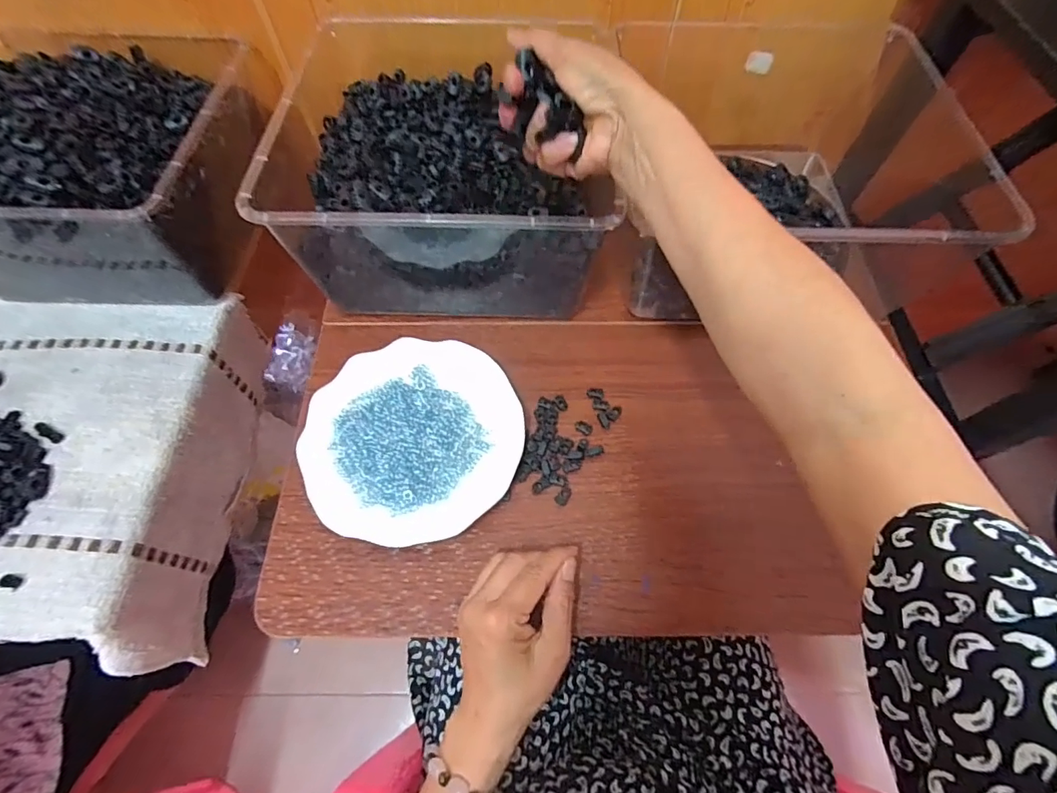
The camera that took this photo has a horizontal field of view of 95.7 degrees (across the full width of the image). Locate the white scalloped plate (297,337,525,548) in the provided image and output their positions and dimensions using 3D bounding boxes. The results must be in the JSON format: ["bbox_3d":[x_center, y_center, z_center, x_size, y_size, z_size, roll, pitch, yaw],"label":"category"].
[{"bbox_3d":[-0.099,0.034,0.420,0.178,0.023,0.179,0,63,-1],"label":"white scalloped plate"}]

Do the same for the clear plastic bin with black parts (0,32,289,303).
[{"bbox_3d":[-0.471,-0.271,0.528,0.313,0.164,0.302,6,63,2],"label":"clear plastic bin with black parts"}]

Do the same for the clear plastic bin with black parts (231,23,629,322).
[{"bbox_3d":[-0.080,-0.214,0.479,0.271,0.142,0.253,2,63,0],"label":"clear plastic bin with black parts"}]

